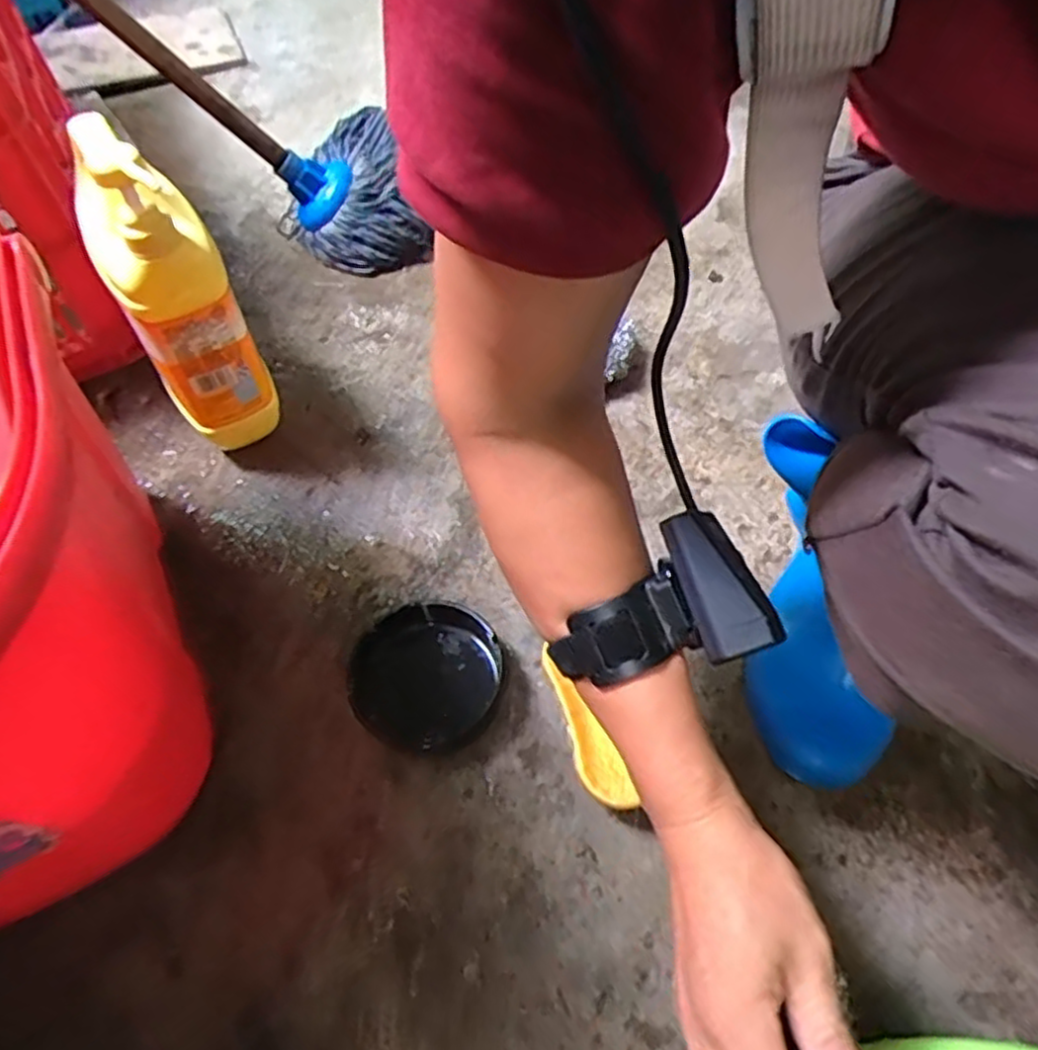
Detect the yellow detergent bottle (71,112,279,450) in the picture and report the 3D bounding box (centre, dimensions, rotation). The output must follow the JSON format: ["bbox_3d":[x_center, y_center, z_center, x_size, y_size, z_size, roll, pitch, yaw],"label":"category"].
[{"bbox_3d":[-0.236,-0.146,0.518,0.071,0.278,0.044,-24,59,-14],"label":"yellow detergent bottle"}]

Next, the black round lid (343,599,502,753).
[{"bbox_3d":[-0.063,0.102,0.494,0.098,0.025,0.093,-2,57,3],"label":"black round lid"}]

